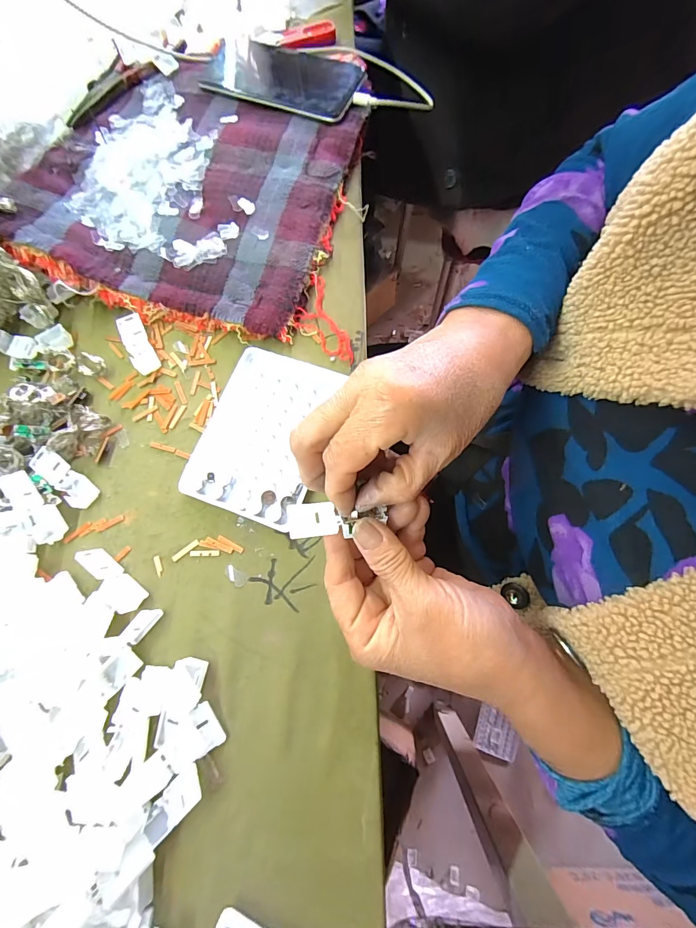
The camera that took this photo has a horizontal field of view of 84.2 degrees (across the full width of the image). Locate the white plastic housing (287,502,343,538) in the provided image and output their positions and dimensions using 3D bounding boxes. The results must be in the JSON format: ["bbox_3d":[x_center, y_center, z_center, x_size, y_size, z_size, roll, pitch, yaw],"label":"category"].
[{"bbox_3d":[-0.019,0.031,0.218,0.029,0.009,0.021,-7,74,-3],"label":"white plastic housing"}]

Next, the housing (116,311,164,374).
[{"bbox_3d":[-0.180,-0.103,0.329,0.021,0.008,0.056,-27,73,-4],"label":"housing"}]

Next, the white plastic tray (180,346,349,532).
[{"bbox_3d":[-0.067,-0.025,0.302,0.092,0.019,0.131,18,74,5],"label":"white plastic tray"}]

